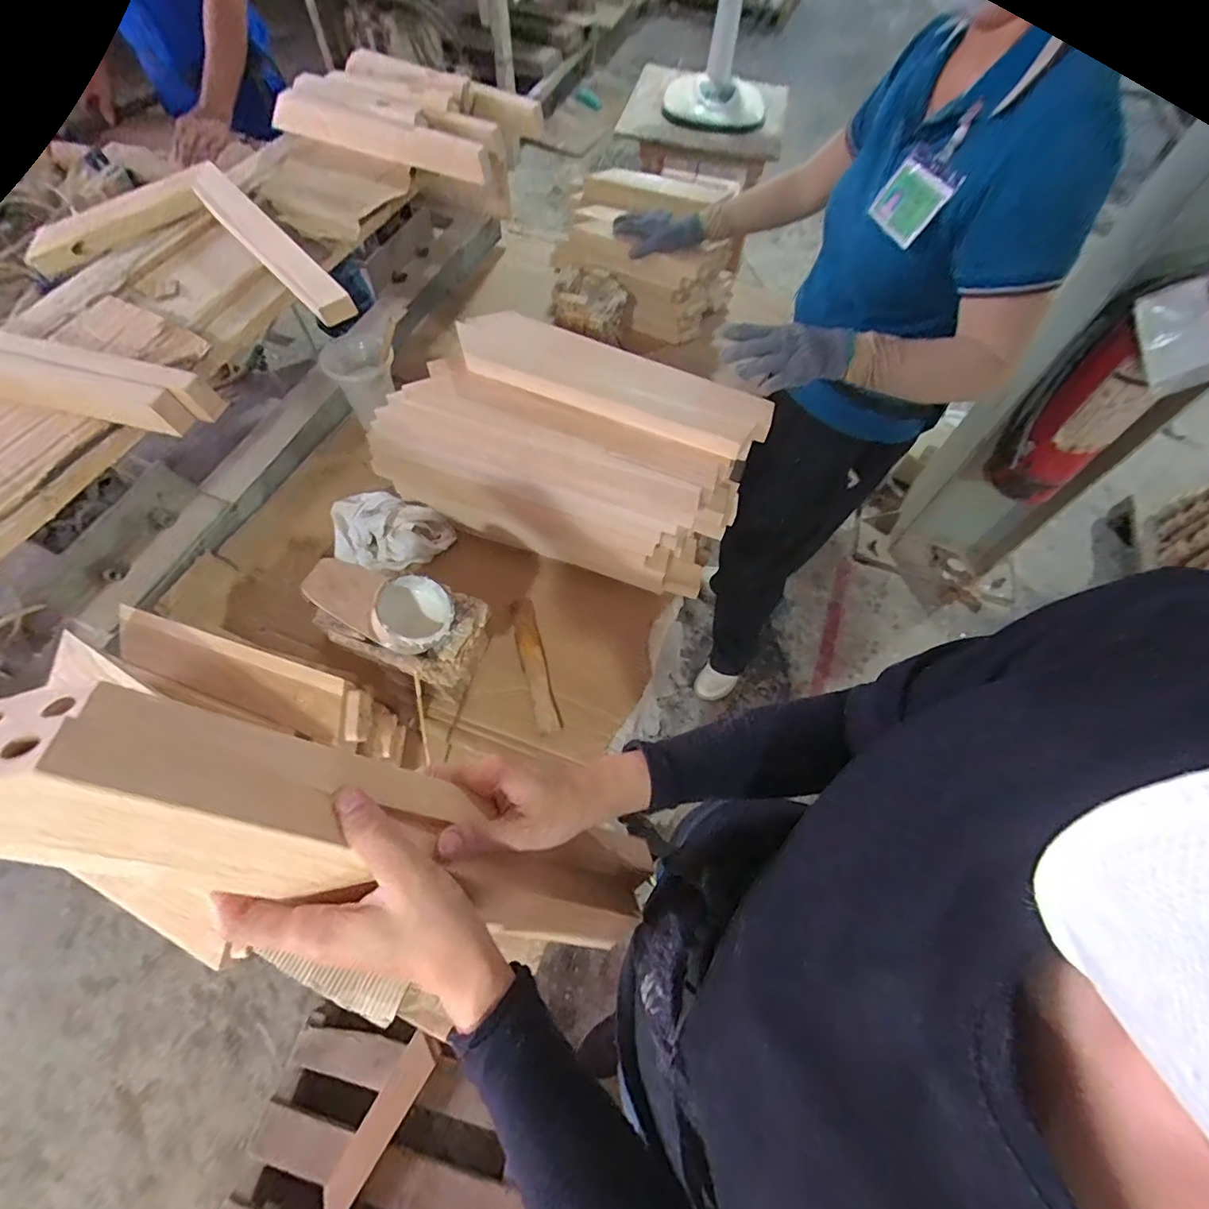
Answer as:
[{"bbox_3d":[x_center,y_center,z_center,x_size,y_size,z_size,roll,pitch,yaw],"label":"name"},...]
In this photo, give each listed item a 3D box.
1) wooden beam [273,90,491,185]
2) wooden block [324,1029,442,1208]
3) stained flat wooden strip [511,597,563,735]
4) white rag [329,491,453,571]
[{"bbox_3d":[-0.398,-0.824,0.943,0.418,0.064,0.050,22,63,10],"label":"wooden beam"},{"bbox_3d":[-0.431,1.004,1.041,0.068,0.029,0.289,28,44,10],"label":"wooden block"},{"bbox_3d":[-0.103,0.085,0.790,0.037,0.007,0.207,-8,65,-22],"label":"stained flat wooden strip"},{"bbox_3d":[-0.353,-0.117,0.852,0.184,0.067,0.139,23,63,11],"label":"white rag"}]

